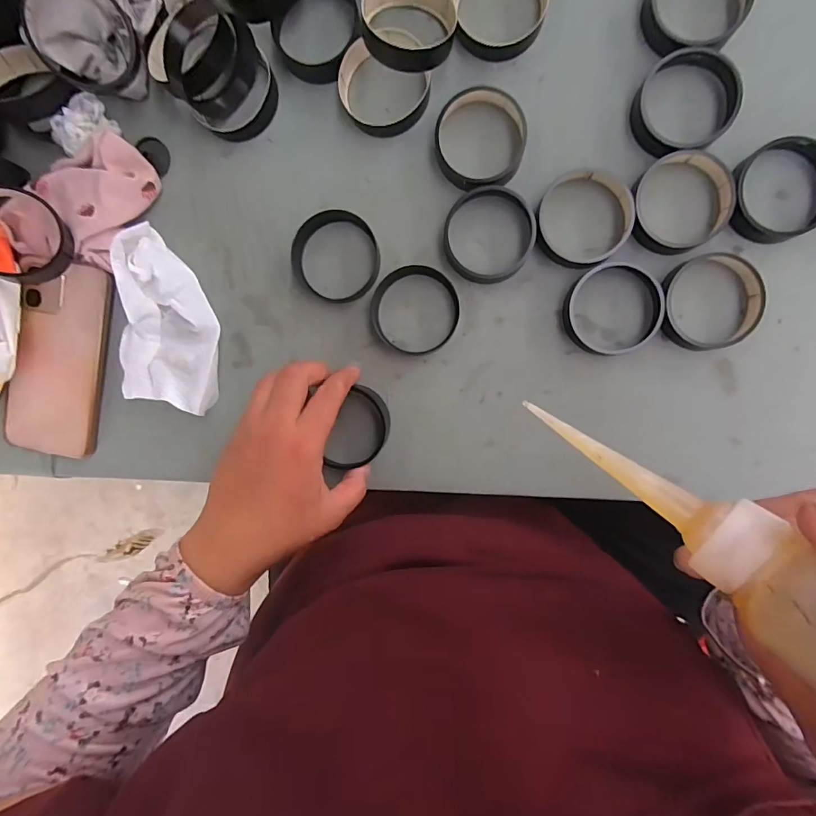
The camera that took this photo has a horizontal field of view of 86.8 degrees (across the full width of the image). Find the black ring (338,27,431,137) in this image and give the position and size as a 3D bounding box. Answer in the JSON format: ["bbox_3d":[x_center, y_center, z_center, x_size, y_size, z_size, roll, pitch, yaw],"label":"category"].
[{"bbox_3d":[-0.016,-0.252,0.333,0.067,0.018,0.070,0,94,5],"label":"black ring"}]

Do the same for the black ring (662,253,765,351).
[{"bbox_3d":[0.226,-0.080,0.323,0.073,0.015,0.071,0,94,5],"label":"black ring"}]

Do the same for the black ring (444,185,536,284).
[{"bbox_3d":[0.064,-0.136,0.336,0.070,0.013,0.072,0,94,5],"label":"black ring"}]

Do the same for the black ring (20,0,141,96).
[{"bbox_3d":[-0.238,-0.274,0.318,0.070,0.012,0.068,-11,131,-13],"label":"black ring"}]

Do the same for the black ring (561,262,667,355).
[{"bbox_3d":[0.156,-0.076,0.329,0.067,0.017,0.069,0,94,5],"label":"black ring"}]

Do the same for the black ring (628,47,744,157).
[{"bbox_3d":[0.197,-0.217,0.307,0.068,0.017,0.065,0,94,5],"label":"black ring"}]

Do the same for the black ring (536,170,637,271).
[{"bbox_3d":[0.133,-0.144,0.327,0.068,0.014,0.070,0,94,5],"label":"black ring"}]

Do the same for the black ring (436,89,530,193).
[{"bbox_3d":[0.055,-0.205,0.330,0.069,0.015,0.071,0,94,5],"label":"black ring"}]

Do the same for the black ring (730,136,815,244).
[{"bbox_3d":[0.266,-0.155,0.309,0.072,0.023,0.067,0,94,5],"label":"black ring"}]

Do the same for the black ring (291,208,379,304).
[{"bbox_3d":[-0.058,-0.124,0.350,0.070,0.011,0.072,0,94,5],"label":"black ring"}]

